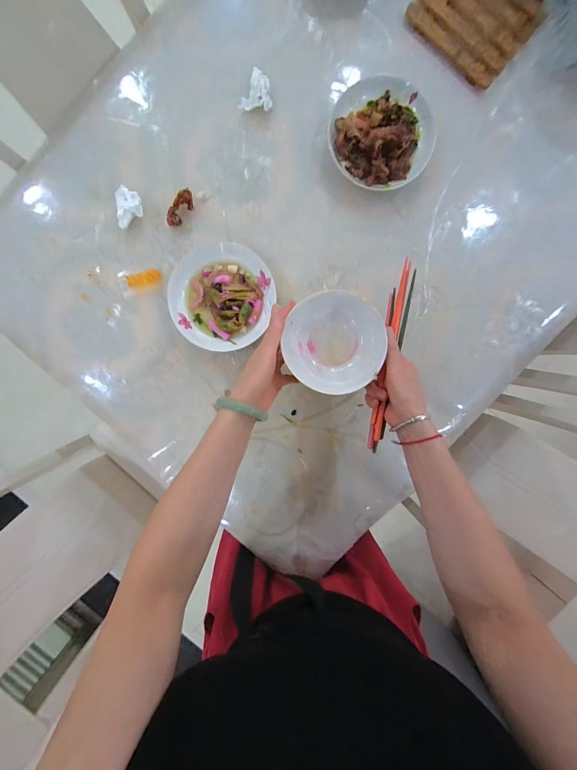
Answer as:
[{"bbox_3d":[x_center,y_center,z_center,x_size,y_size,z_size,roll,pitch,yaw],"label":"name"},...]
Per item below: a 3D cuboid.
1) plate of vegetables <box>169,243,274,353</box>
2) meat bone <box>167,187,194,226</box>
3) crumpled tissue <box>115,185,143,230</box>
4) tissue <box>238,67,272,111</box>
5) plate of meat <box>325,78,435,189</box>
[{"bbox_3d":[-0.110,-0.146,0.498,0.165,0.029,0.167,0,94,-1],"label":"plate of vegetables"},{"bbox_3d":[-0.174,-0.283,0.487,0.023,0.024,0.059,34,93,-3],"label":"meat bone"},{"bbox_3d":[-0.256,-0.287,0.485,0.044,0.034,0.058,-6,94,0],"label":"crumpled tissue"},{"bbox_3d":[-0.046,-0.462,0.480,0.046,0.019,0.059,28,93,-3],"label":"tissue"},{"bbox_3d":[0.148,-0.396,0.477,0.161,0.049,0.152,0,94,-1],"label":"plate of meat"}]

